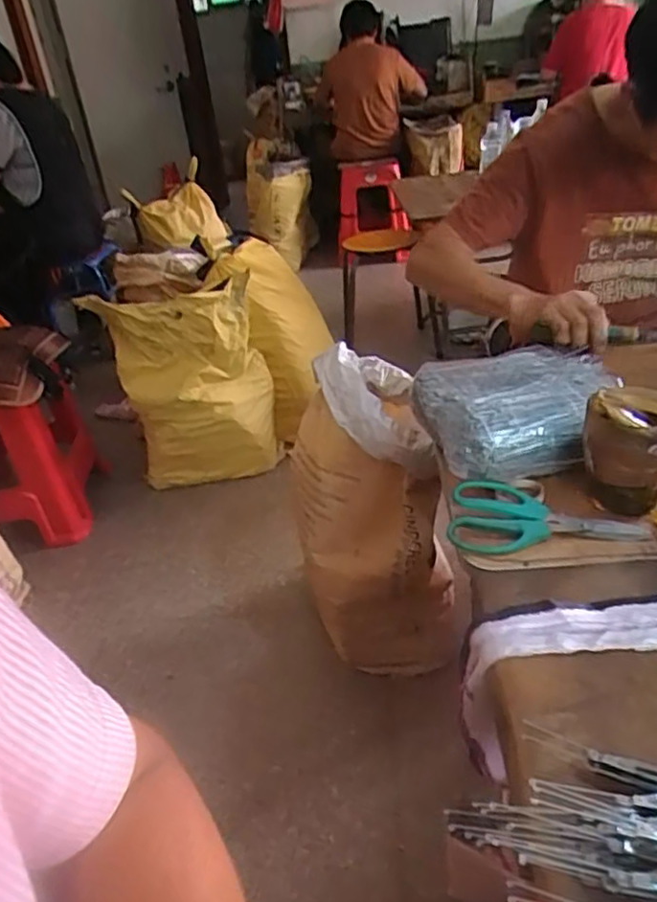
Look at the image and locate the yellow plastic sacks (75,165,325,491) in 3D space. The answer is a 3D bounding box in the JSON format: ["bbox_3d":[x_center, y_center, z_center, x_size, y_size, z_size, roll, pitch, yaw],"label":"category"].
[{"bbox_3d":[-0.290,-0.247,1.945,0.570,0.654,0.424,-6,31,3],"label":"yellow plastic sacks"}]

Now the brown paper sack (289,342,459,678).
[{"bbox_3d":[0.075,0.106,1.314,0.261,0.563,0.376,-10,31,-3],"label":"brown paper sack"}]

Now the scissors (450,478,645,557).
[{"bbox_3d":[0.214,0.064,0.668,0.183,0.024,0.091,-2,32,10],"label":"scissors"}]

